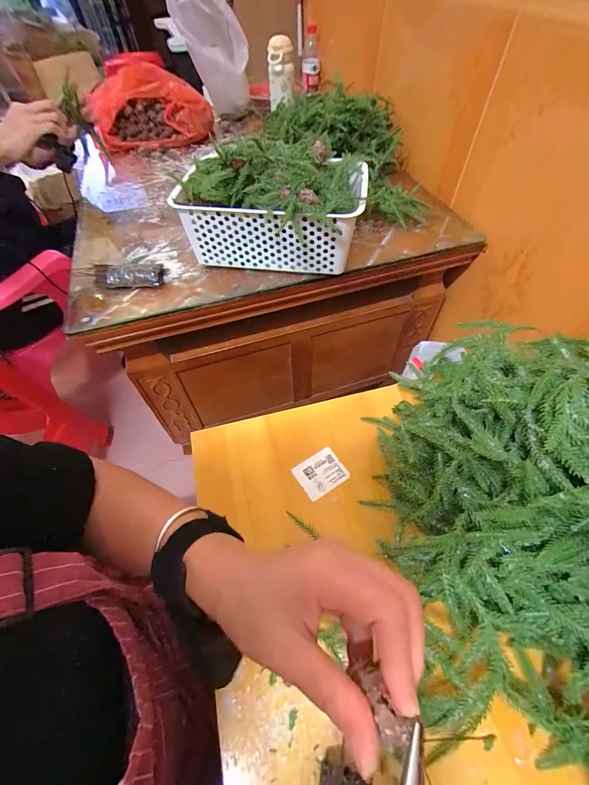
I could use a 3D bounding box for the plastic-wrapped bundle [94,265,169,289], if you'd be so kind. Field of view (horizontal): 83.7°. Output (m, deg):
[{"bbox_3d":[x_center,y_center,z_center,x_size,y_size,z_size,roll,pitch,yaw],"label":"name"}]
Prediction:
[{"bbox_3d":[-0.294,-0.205,0.582,0.121,0.032,0.042,2,55,4],"label":"plastic-wrapped bundle"}]

